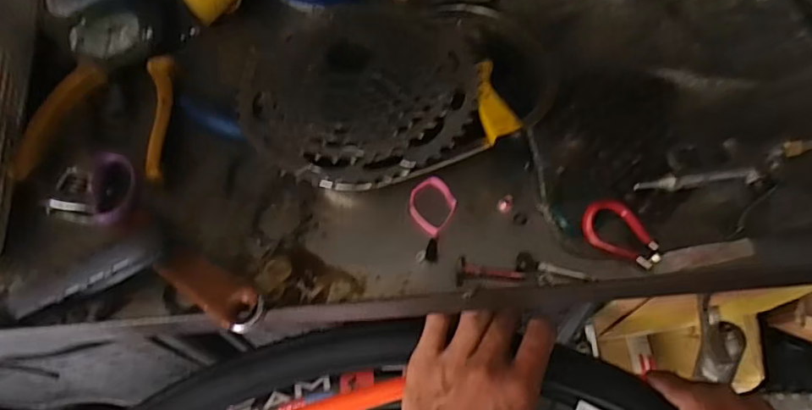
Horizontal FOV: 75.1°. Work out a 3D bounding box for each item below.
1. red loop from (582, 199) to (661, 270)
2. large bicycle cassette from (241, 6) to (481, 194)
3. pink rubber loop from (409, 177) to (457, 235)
[{"bbox_3d":[0.141,0.018,0.345,0.049,0.010,0.032,30,69,17],"label":"red loop"},{"bbox_3d":[-0.036,-0.091,0.393,0.176,0.049,0.175,2,63,5],"label":"large bicycle cassette"},{"bbox_3d":[0.018,0.000,0.372,0.032,0.004,0.038,30,69,17],"label":"pink rubber loop"}]

